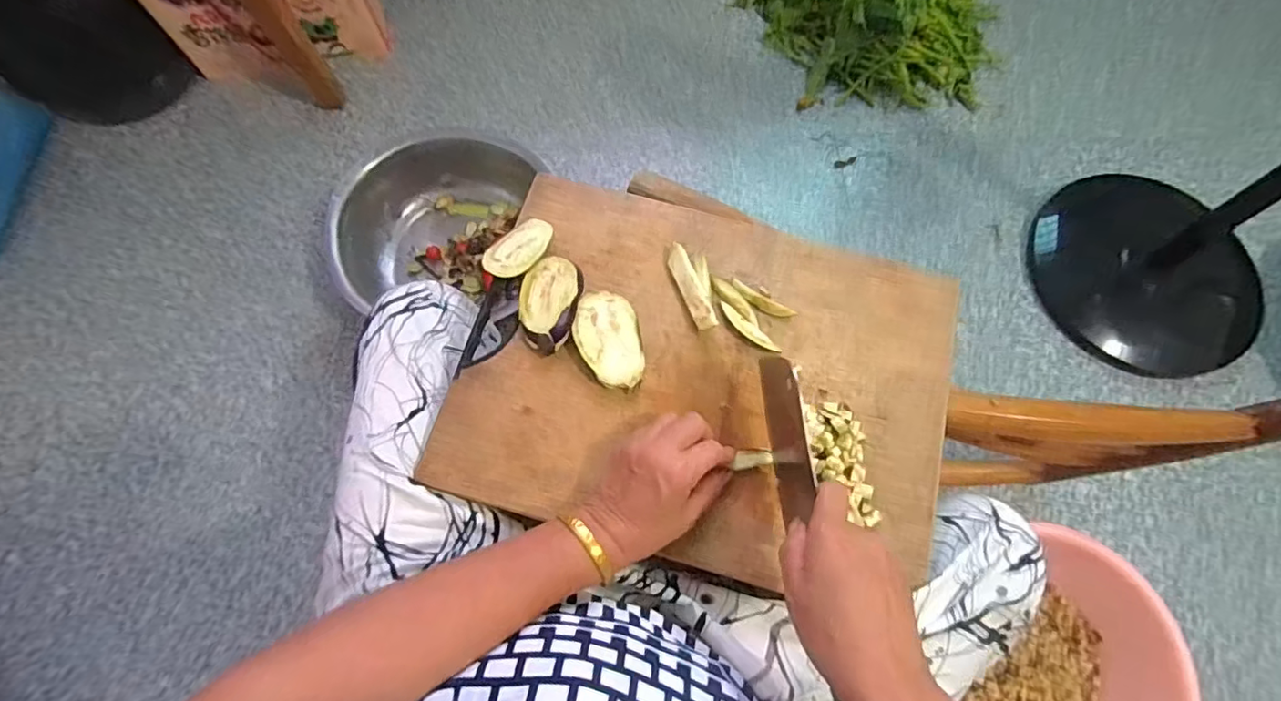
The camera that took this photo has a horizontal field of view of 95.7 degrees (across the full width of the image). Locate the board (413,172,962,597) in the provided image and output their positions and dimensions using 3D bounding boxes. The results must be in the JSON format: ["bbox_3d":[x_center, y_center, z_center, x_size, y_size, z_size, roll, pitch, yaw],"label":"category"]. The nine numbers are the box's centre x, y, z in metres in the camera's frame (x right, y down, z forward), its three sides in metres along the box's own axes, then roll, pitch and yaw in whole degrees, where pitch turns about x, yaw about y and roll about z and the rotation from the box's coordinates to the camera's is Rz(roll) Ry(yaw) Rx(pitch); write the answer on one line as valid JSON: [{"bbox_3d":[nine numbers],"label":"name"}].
[{"bbox_3d":[0.054,0.016,0.474,0.389,0.032,0.293,15,72,6],"label":"board"}]

